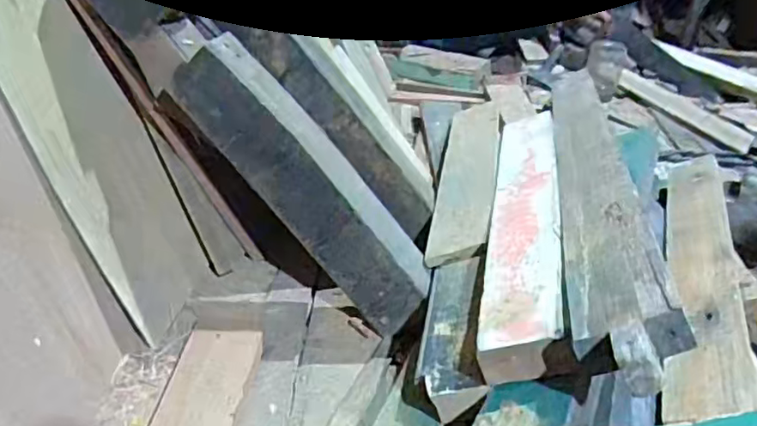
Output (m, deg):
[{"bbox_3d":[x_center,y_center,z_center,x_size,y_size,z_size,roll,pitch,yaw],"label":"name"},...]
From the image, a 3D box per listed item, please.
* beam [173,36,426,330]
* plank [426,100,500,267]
[{"bbox_3d":[-0.098,-0.037,0.906,0.115,0.492,0.100,-29,16,38],"label":"beam"},{"bbox_3d":[0.181,-0.098,1.189,0.115,0.023,0.668,-16,24,21],"label":"plank"}]

